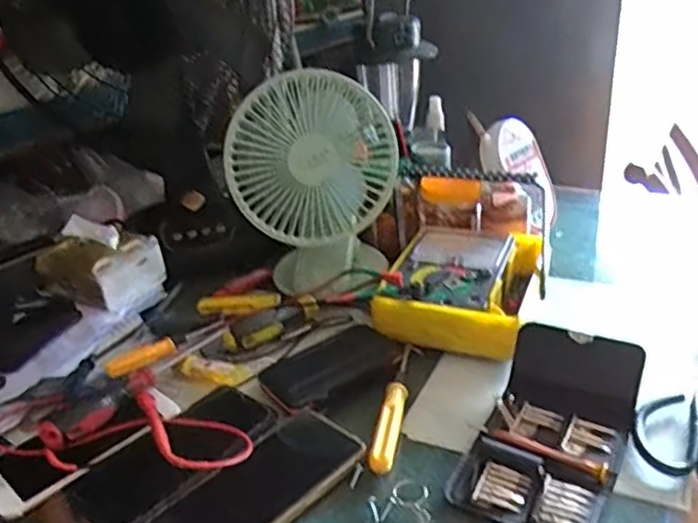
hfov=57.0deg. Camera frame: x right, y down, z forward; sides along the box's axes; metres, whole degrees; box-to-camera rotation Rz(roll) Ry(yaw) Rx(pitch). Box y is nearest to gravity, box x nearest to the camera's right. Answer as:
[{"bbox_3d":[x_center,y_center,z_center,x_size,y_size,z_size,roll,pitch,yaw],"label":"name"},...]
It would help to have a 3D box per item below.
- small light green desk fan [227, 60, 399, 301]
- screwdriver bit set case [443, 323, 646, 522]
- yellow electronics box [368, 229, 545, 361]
[{"bbox_3d":[-0.034,-0.073,0.672,0.164,0.228,0.093,-5,27,-1],"label":"small light green desk fan"},{"bbox_3d":[0.164,0.123,0.510,0.104,0.027,0.206,12,32,28],"label":"screwdriver bit set case"},{"bbox_3d":[0.121,0.019,0.675,0.145,0.043,0.205,7,30,21],"label":"yellow electronics box"}]

